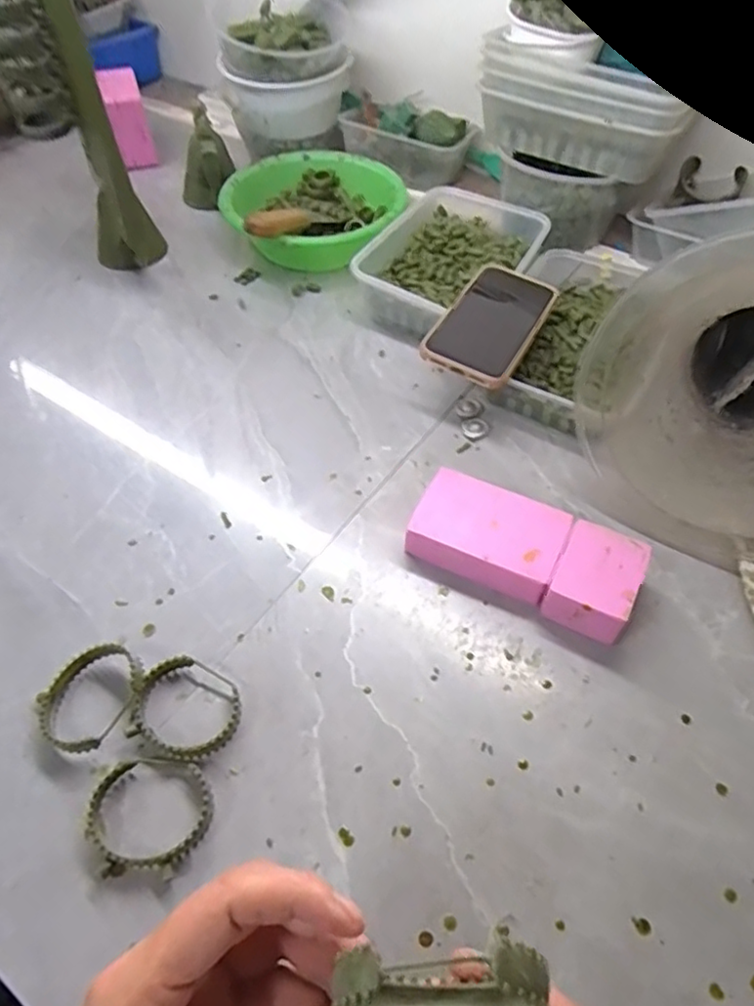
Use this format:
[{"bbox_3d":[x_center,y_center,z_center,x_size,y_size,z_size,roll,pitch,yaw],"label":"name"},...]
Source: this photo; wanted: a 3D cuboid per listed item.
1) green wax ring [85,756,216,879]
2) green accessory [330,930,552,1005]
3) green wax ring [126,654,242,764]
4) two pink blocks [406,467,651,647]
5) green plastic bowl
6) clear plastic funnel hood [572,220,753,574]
[{"bbox_3d":[-0.130,0.180,0.366,0.071,0.014,0.063,2,52,2],"label":"green wax ring"},{"bbox_3d":[0.020,0.154,0.203,0.066,0.057,0.021,-1,52,-1],"label":"green accessory"},{"bbox_3d":[-0.120,0.128,0.404,0.067,0.019,0.059,17,54,13],"label":"green wax ring"},{"bbox_3d":[0.105,0.036,0.463,0.164,0.037,0.080,23,55,17],"label":"two pink blocks"},{"bbox_3d":[-0.069,-0.331,0.721,0.200,0.079,0.203,-16,53,-12],"label":"green plastic bowl"},{"bbox_3d":[0.268,-0.070,0.447,0.206,0.192,0.136,37,61,26],"label":"clear plastic funnel hood"}]

